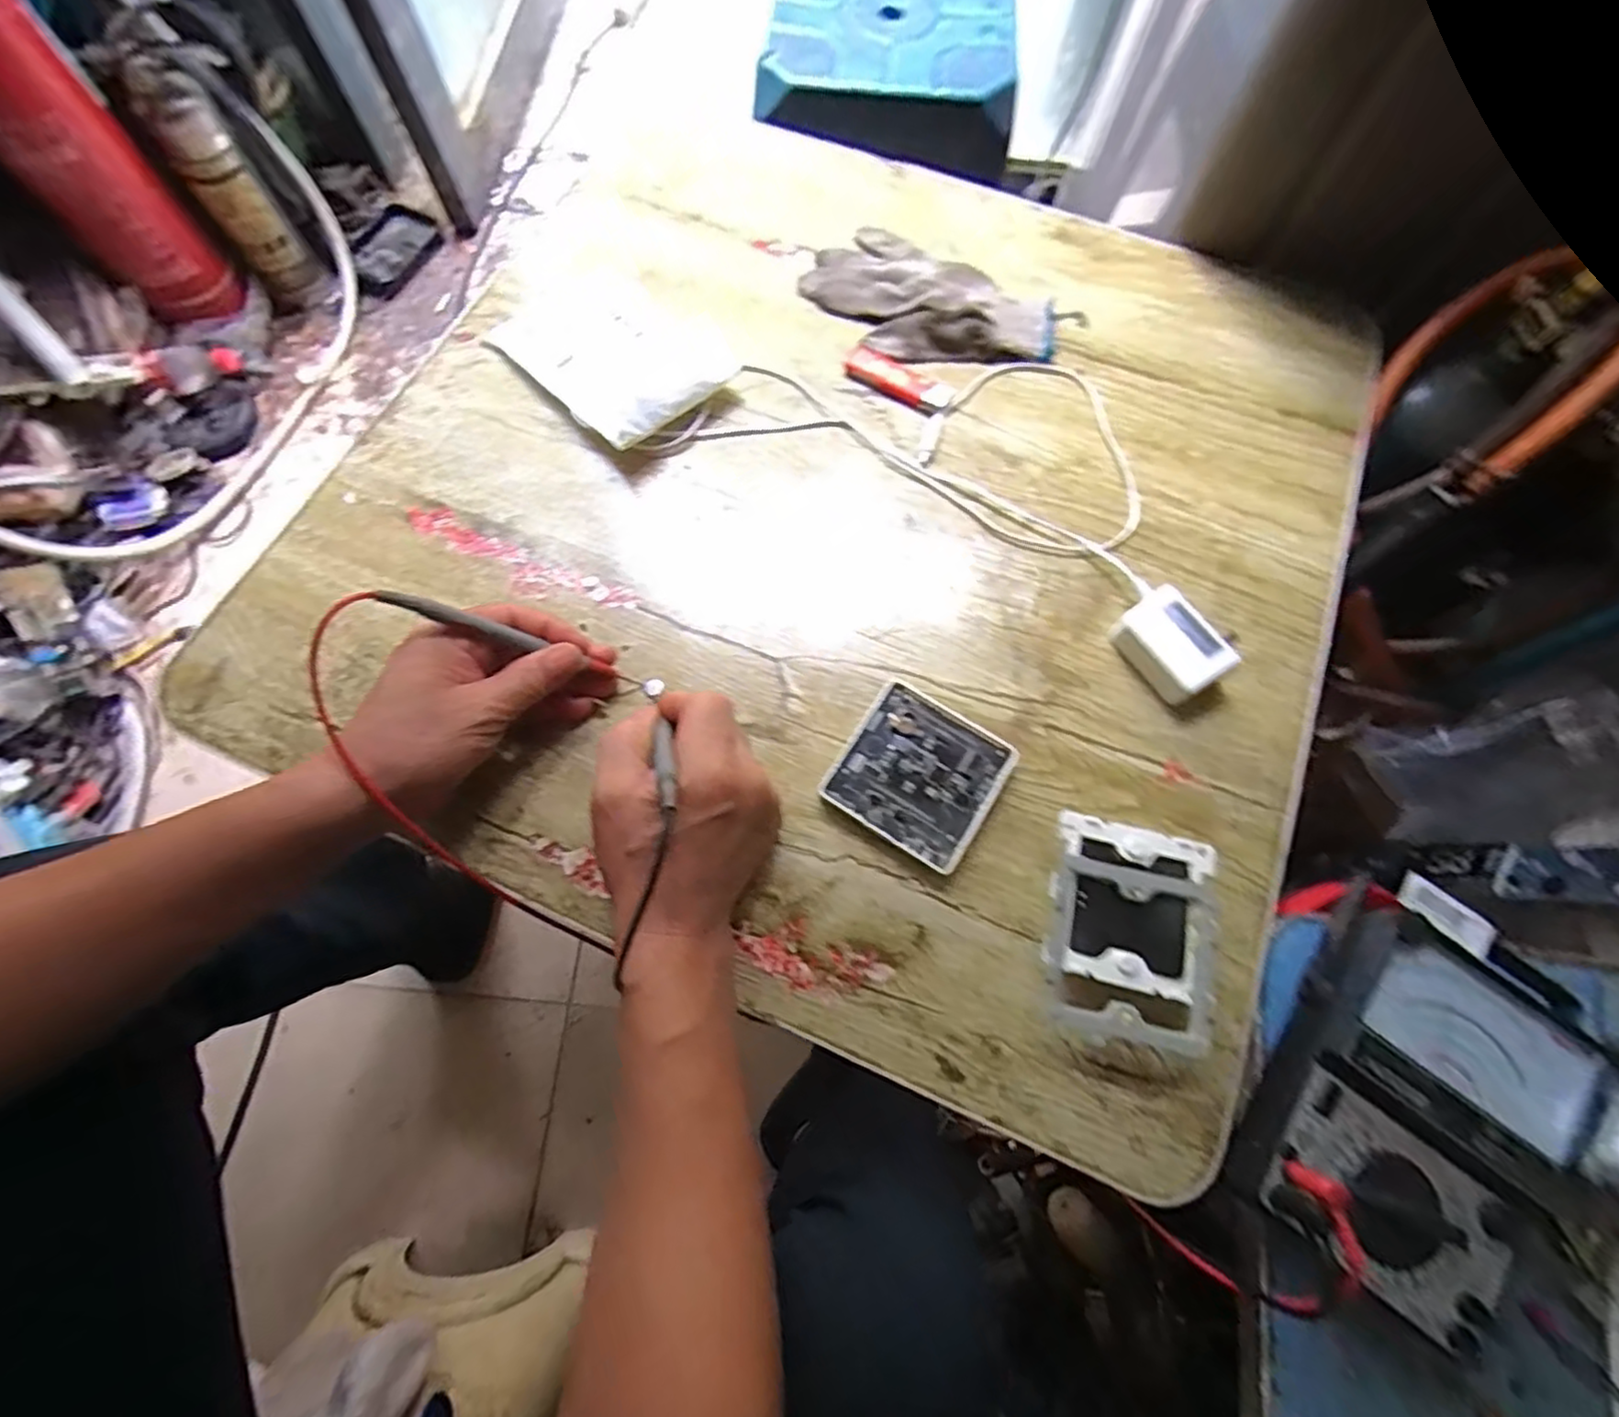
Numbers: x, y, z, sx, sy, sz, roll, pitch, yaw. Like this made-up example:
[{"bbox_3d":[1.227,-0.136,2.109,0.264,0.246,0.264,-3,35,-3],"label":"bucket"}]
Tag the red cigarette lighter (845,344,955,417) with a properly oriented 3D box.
[{"bbox_3d":[0.066,-0.243,0.508,0.082,0.009,0.030,33,72,11],"label":"red cigarette lighter"}]

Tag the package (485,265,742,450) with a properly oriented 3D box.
[{"bbox_3d":[-0.141,-0.271,0.510,0.130,0.025,0.168,-42,75,-15],"label":"package"}]

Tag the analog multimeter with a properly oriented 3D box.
[{"bbox_3d":[0.302,0.189,0.336,0.120,0.043,0.187,33,72,11],"label":"analog multimeter"}]

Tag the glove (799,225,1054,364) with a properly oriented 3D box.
[{"bbox_3d":[0.091,-0.315,0.530,0.192,0.022,0.109,32,72,11],"label":"glove"}]

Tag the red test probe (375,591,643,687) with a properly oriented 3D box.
[{"bbox_3d":[-0.159,-0.037,0.384,0.147,0.010,0.010,21,62,-39],"label":"red test probe"}]

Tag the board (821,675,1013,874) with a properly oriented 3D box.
[{"bbox_3d":[0.064,0.038,0.404,0.086,0.015,0.087,32,72,11],"label":"board"}]

